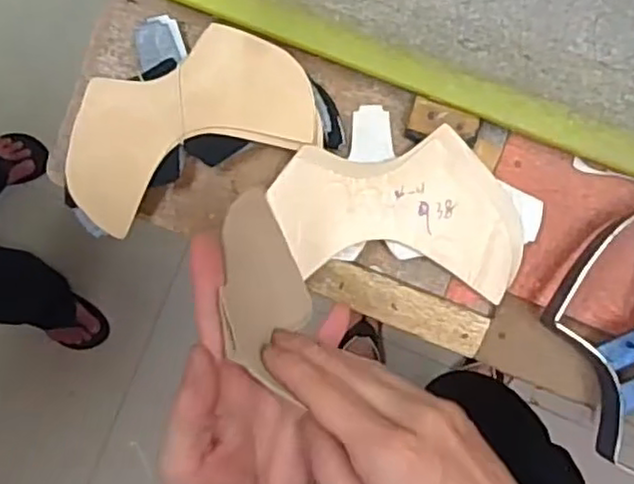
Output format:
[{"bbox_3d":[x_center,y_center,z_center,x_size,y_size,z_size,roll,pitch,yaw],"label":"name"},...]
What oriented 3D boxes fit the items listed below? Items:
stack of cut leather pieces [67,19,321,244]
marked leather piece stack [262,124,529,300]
[{"bbox_3d":[-0.096,-0.084,0.488,0.184,0.014,0.099,-24,97,6],"label":"stack of cut leather pieces"},{"bbox_3d":[0.059,-0.025,0.488,0.176,0.009,0.117,8,94,-1],"label":"marked leather piece stack"}]

